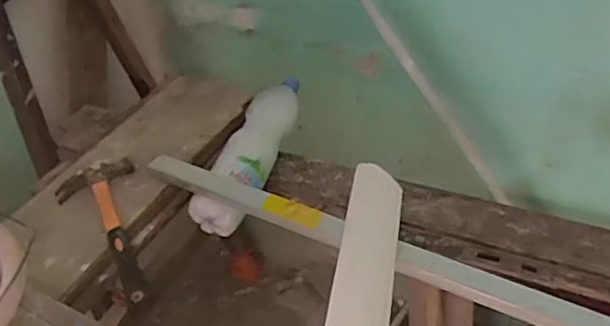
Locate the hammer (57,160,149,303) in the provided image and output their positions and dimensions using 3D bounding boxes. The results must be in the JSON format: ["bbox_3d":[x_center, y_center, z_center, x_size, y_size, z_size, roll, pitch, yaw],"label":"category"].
[{"bbox_3d":[-0.269,0.090,0.868,0.115,0.029,0.285,-23,41,-18],"label":"hammer"}]

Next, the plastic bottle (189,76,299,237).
[{"bbox_3d":[-0.080,-0.024,1.048,0.099,0.090,0.327,11,42,21],"label":"plastic bottle"}]

